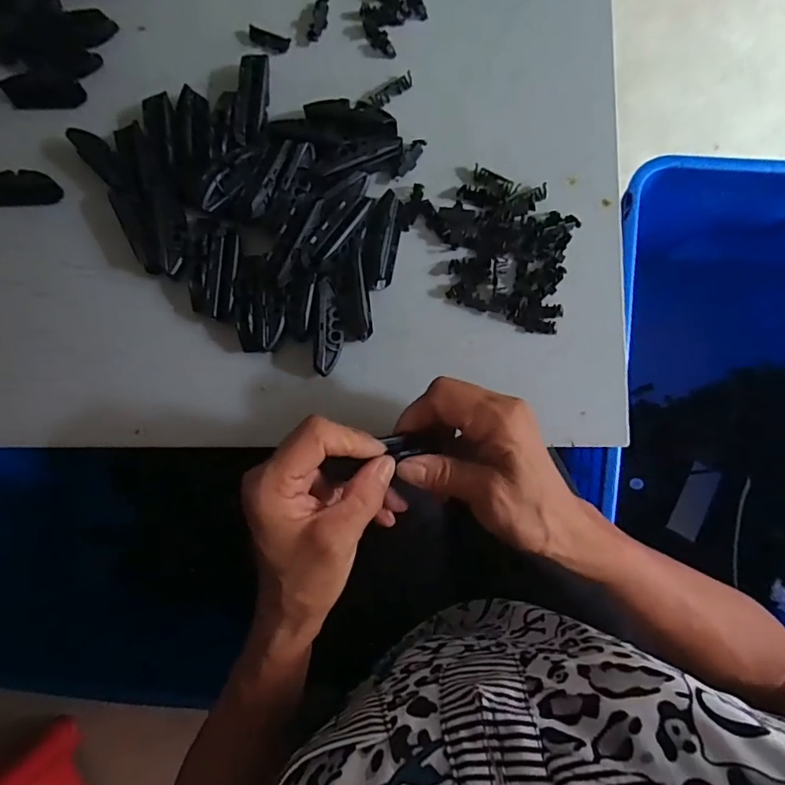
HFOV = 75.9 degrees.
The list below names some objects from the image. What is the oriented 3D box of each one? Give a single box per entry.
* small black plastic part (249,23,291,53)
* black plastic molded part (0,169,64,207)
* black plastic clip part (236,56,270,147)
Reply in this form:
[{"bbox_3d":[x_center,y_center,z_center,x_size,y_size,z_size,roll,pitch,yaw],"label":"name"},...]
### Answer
[{"bbox_3d":[-0.098,-0.277,0.395,0.035,0.004,0.013,21,89,7],"label":"small black plastic part"},{"bbox_3d":[-0.301,-0.165,0.408,0.067,0.021,0.022,2,87,6],"label":"black plastic molded part"},{"bbox_3d":[-0.106,-0.223,0.387,0.021,0.017,0.067,3,87,6],"label":"black plastic clip part"}]

